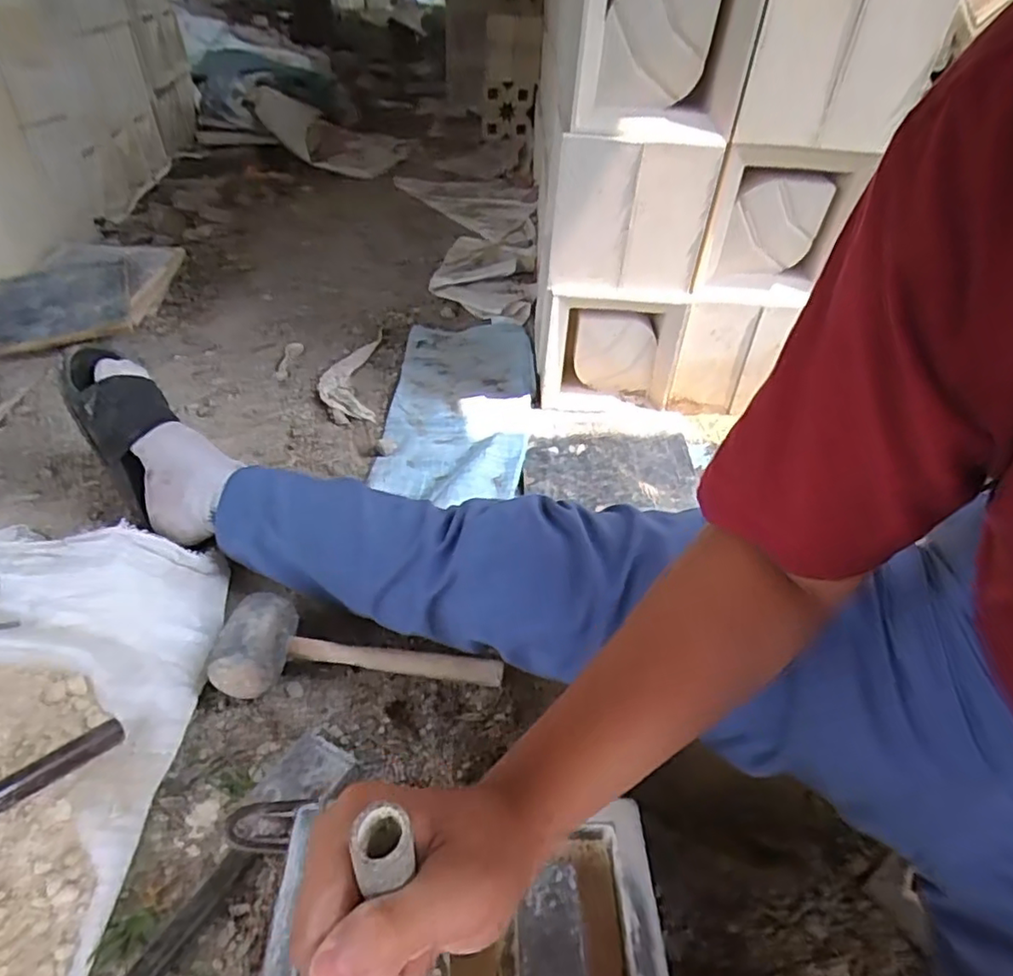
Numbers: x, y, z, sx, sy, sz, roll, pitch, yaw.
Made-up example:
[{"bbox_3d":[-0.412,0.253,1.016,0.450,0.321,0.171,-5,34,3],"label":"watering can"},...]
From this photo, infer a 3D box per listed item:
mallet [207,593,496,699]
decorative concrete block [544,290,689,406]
[{"bbox_3d":[-0.149,0.160,0.665,0.286,0.065,0.098,-2,39,-5],"label":"mallet"},{"bbox_3d":[0.160,-0.219,1.010,0.212,0.182,0.063,-2,39,-4],"label":"decorative concrete block"}]

